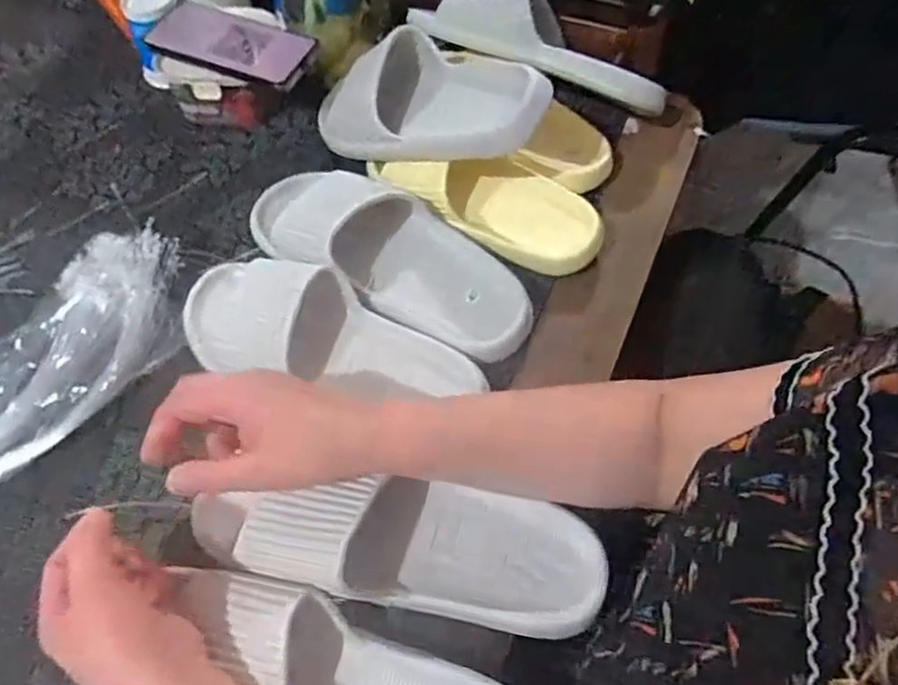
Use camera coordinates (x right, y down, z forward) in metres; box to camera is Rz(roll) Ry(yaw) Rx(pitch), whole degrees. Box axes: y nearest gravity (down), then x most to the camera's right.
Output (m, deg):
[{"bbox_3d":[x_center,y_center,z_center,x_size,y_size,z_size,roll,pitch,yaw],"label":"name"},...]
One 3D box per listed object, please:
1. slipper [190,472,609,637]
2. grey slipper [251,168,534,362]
[{"bbox_3d":[-0.034,0.132,0.449,0.265,0.059,0.079,9,59,-2],"label":"slipper"},{"bbox_3d":[-0.052,-0.075,0.571,0.266,0.061,0.101,33,66,22],"label":"grey slipper"}]

